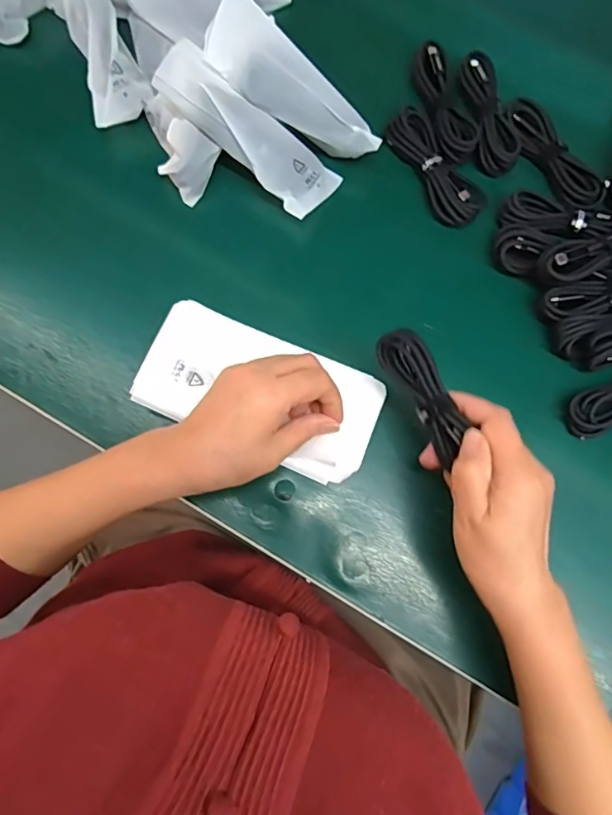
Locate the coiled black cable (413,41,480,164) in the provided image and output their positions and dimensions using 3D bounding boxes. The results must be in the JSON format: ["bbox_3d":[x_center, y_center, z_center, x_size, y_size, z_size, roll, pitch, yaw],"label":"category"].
[{"bbox_3d":[0.115,-0.259,0.429,0.035,0.017,0.102,-17,81,-4],"label":"coiled black cable"}]

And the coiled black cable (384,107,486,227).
[{"bbox_3d":[0.107,-0.201,0.423,0.042,0.016,0.106,-37,83,-7],"label":"coiled black cable"}]

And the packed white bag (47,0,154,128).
[{"bbox_3d":[-0.171,-0.302,0.406,0.047,0.034,0.141,-23,81,-5],"label":"packed white bag"}]

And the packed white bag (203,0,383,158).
[{"bbox_3d":[-0.009,-0.248,0.395,0.144,0.035,0.052,34,80,-16],"label":"packed white bag"}]

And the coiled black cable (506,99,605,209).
[{"bbox_3d":[0.206,-0.211,0.422,0.032,0.013,0.106,-36,83,-7],"label":"coiled black cable"}]

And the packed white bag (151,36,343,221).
[{"bbox_3d":[-0.043,-0.212,0.393,0.150,0.017,0.055,34,80,-20],"label":"packed white bag"}]

